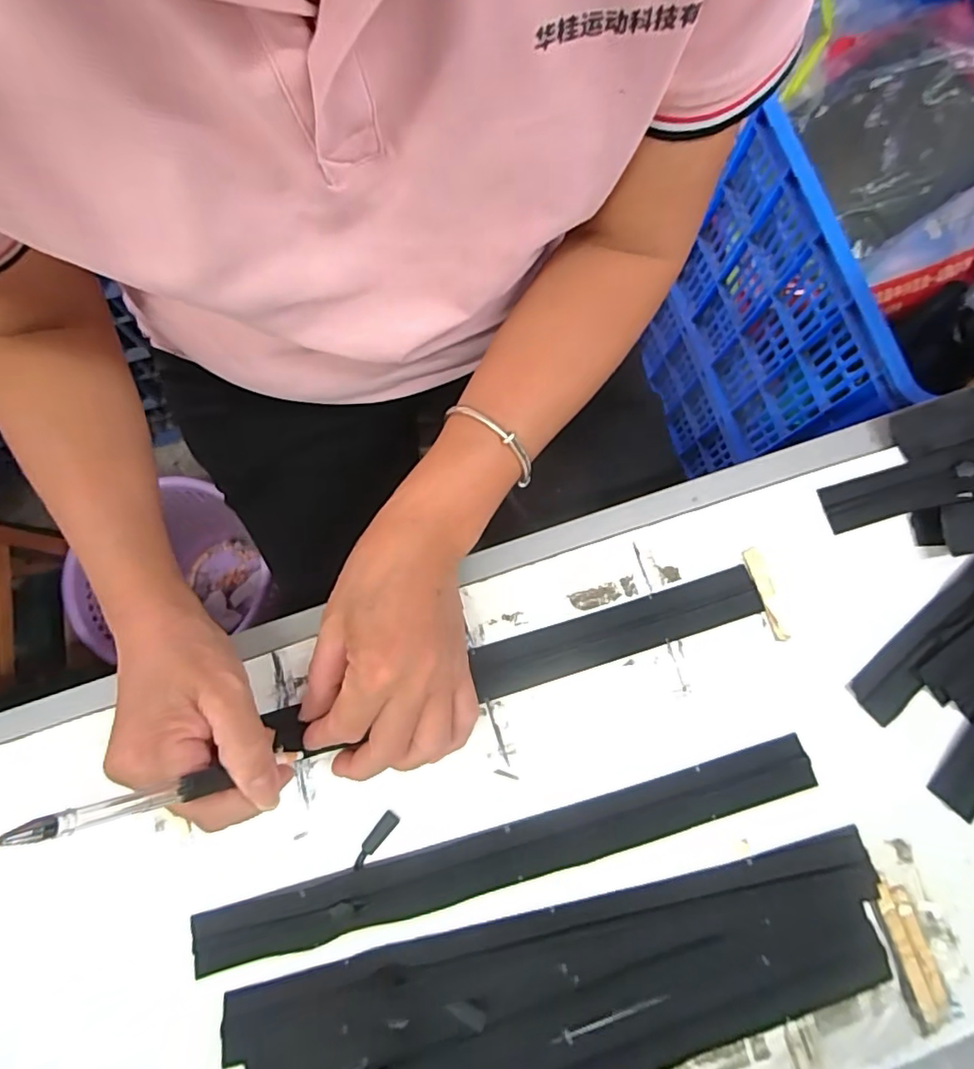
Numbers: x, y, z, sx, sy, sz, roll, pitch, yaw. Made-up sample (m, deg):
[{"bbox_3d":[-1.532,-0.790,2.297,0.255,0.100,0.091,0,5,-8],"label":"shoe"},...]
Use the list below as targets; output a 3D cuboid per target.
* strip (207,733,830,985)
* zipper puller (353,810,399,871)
[{"bbox_3d":[0.014,0.177,0.314,0.349,0.010,0.030,-15,81,-5],"label":"strip"},{"bbox_3d":[-0.063,0.170,0.313,0.009,0.004,0.034,37,81,6],"label":"zipper puller"}]

